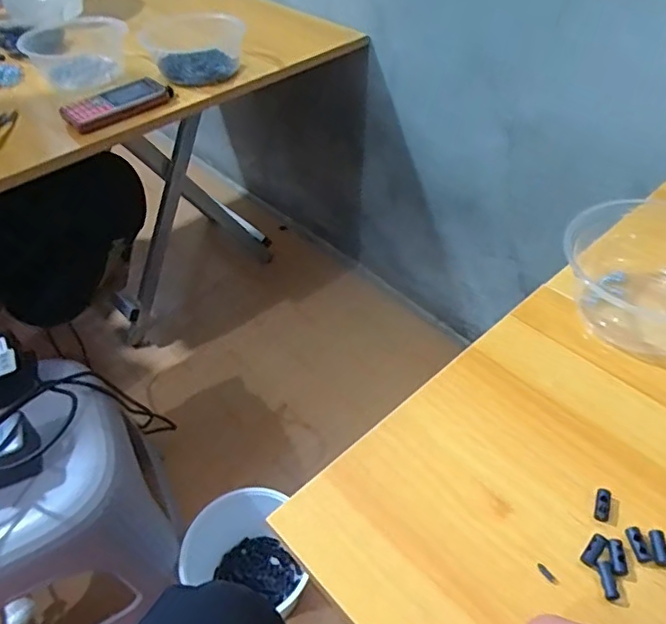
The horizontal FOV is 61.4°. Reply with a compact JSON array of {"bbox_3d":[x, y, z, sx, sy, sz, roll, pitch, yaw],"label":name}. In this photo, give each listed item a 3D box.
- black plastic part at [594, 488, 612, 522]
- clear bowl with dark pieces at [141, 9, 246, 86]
[{"bbox_3d":[0.158,0.112,0.327,0.009,0.006,0.019,13,62,18],"label":"black plastic part"},{"bbox_3d":[-0.196,-0.382,0.801,0.118,0.069,0.125,-1,46,2],"label":"clear bowl with dark pieces"}]

